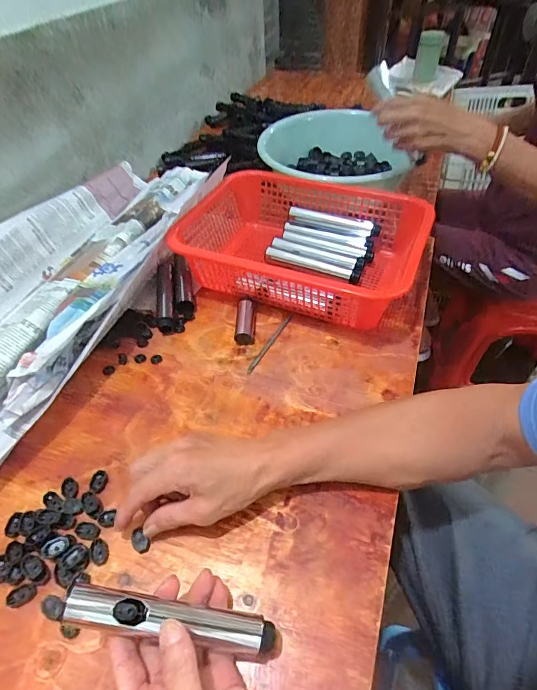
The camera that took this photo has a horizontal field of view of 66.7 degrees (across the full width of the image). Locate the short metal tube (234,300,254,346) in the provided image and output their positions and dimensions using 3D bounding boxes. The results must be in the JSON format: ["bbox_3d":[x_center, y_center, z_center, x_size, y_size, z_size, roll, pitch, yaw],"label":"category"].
[{"bbox_3d":[-0.034,-0.032,0.564,0.025,0.023,0.070,-3,47,0],"label":"short metal tube"}]

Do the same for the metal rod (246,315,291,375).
[{"bbox_3d":[0.002,-0.004,0.545,0.008,0.008,0.111,23,50,22],"label":"metal rod"}]

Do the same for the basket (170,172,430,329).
[{"bbox_3d":[0.047,-0.146,0.623,0.329,0.101,0.250,16,50,17],"label":"basket"}]

